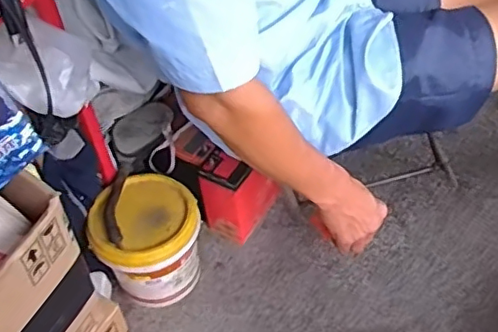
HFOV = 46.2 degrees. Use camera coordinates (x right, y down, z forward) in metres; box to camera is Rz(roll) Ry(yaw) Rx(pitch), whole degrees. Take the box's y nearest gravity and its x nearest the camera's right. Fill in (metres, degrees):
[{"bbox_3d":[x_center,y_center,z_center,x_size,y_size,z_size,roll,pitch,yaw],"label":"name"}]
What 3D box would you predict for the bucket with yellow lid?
[{"bbox_3d":[-0.161,0.133,0.970,0.161,0.173,0.148,-4,47,4],"label":"bucket with yellow lid"}]

